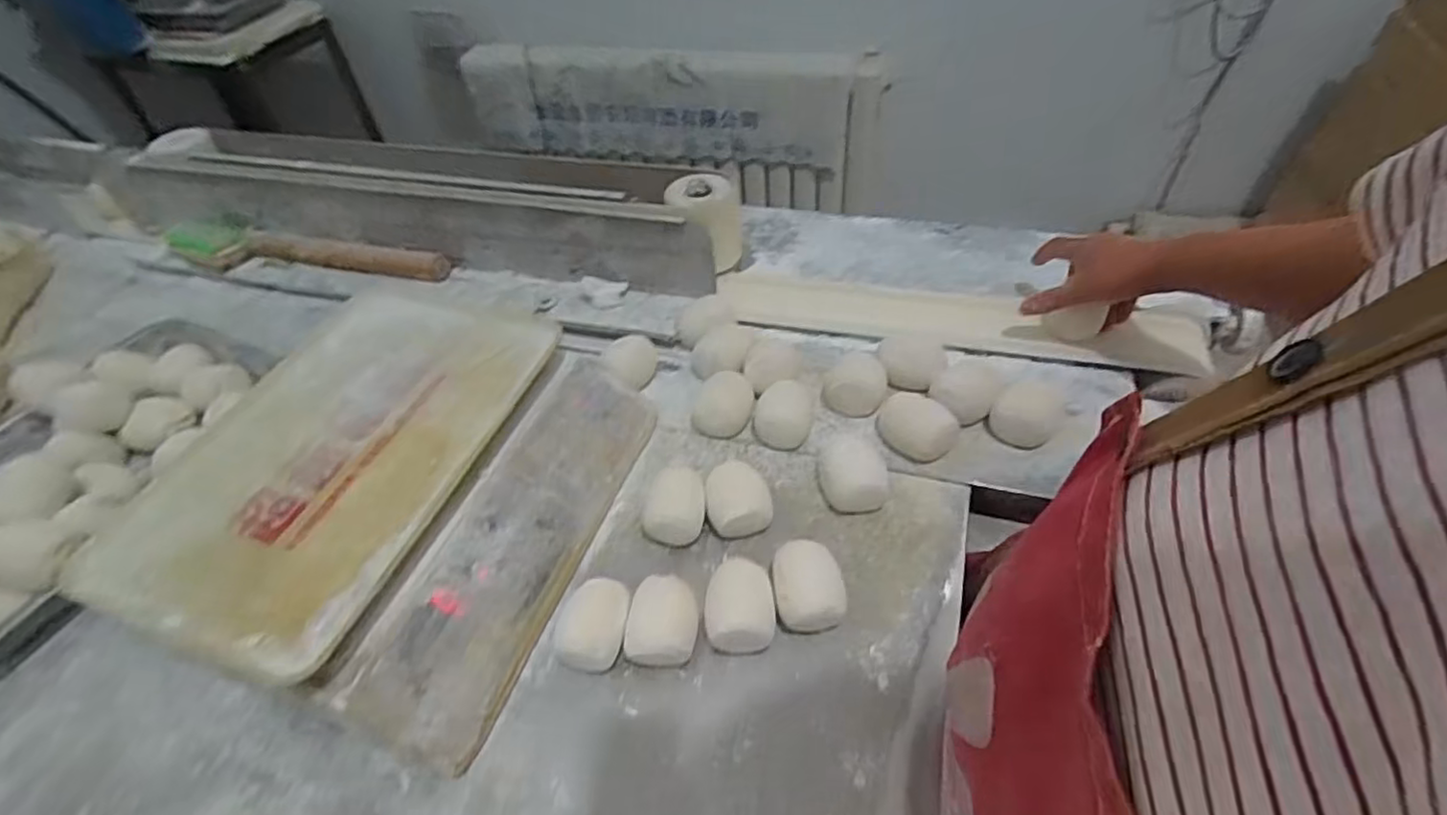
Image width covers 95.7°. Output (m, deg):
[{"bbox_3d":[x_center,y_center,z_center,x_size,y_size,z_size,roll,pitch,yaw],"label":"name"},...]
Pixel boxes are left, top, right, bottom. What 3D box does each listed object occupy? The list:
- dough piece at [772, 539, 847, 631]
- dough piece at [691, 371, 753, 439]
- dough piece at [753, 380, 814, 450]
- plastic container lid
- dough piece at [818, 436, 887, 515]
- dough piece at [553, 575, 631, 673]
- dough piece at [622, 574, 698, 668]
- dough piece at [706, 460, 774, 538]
[{"bbox_3d":[0.063,0.133,0.487,0.051,0.039,0.067,-3,49,3],"label":"dough piece"},{"bbox_3d":[-0.001,-0.007,0.626,0.057,0.035,0.064,2,50,8],"label":"dough piece"},{"bbox_3d":[0.054,0.008,0.596,0.052,0.034,0.056,-3,50,3],"label":"dough piece"},{"bbox_3d":[-0.309,0.023,0.524,0.232,0.017,0.338,12,52,16],"label":"plastic container lid"},{"bbox_3d":[0.109,0.053,0.555,0.058,0.040,0.067,-1,49,5],"label":"dough piece"},{"bbox_3d":[-0.096,0.159,0.483,0.047,0.026,0.060,5,51,10],"label":"dough piece"},{"bbox_3d":[-0.043,0.157,0.475,0.049,0.038,0.059,-3,50,3],"label":"dough piece"},{"bbox_3d":[0.011,0.077,0.546,0.053,0.031,0.058,-13,49,-6],"label":"dough piece"}]

